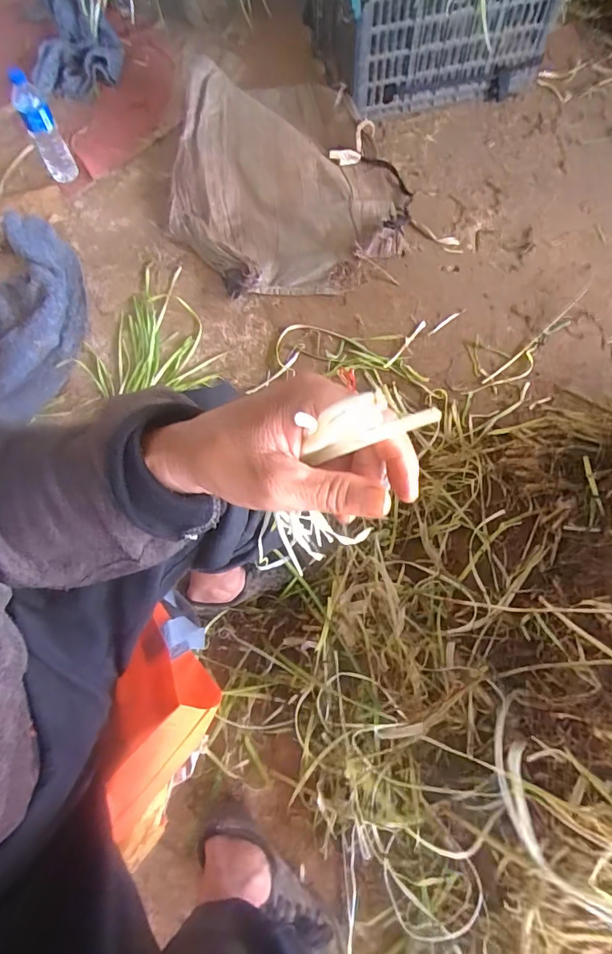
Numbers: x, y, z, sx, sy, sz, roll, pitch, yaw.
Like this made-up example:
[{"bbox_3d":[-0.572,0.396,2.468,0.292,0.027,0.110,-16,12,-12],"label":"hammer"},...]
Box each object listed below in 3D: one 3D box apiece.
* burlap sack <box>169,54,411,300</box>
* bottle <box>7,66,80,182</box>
[{"bbox_3d":[-0.045,-0.668,1.001,0.485,0.077,0.590,-5,69,-1],"label":"burlap sack"},{"bbox_3d":[-0.566,-0.749,0.992,0.061,0.184,0.054,-28,71,-9],"label":"bottle"}]

